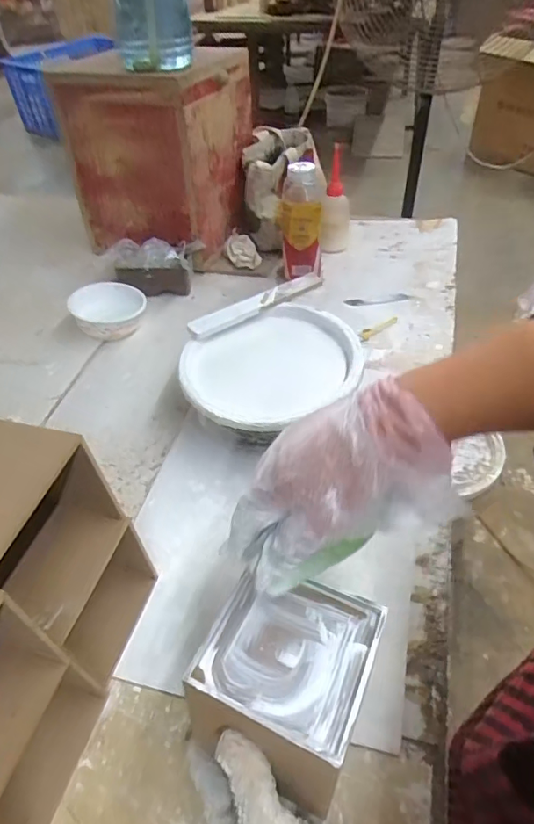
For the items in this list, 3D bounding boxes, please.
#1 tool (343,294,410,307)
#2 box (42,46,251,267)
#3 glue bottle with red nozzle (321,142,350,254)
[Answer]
[{"bbox_3d":[0.184,-0.186,0.851,0.109,0.006,0.019,-8,45,-2],"label":"tool"},{"bbox_3d":[-0.192,-0.476,0.925,0.272,0.282,0.238,12,48,15],"label":"box"},{"bbox_3d":[0.123,-0.380,0.931,0.050,0.162,0.056,7,47,13],"label":"glue bottle with red nozzle"}]

